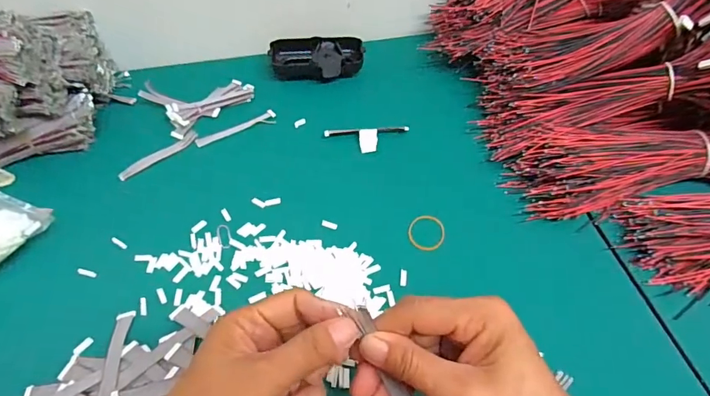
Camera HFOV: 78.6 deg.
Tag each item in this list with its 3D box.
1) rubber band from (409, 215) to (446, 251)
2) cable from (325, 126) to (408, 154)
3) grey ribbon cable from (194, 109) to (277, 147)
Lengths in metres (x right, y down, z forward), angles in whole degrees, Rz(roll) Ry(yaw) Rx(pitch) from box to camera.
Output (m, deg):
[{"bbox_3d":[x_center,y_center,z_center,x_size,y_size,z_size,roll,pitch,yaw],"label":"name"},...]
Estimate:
[{"bbox_3d":[0.065,0.032,0.392,0.033,0.005,0.035,1,60,-1],"label":"rubber band"},{"bbox_3d":[0.013,-0.062,0.454,0.087,0.007,0.030,-2,53,-3],"label":"cable"},{"bbox_3d":[-0.127,-0.074,0.467,0.088,0.004,0.018,-23,57,-18],"label":"grey ribbon cable"}]

